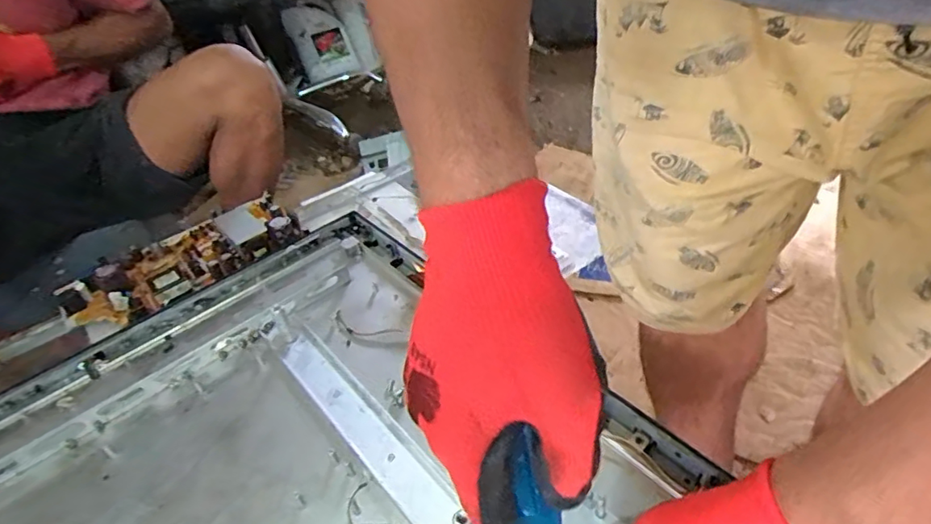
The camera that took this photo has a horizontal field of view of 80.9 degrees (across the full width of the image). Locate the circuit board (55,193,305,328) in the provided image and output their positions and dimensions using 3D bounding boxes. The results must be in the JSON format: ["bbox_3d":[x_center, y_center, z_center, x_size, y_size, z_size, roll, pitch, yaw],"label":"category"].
[{"bbox_3d":[-0.390,-0.011,0.764,0.163,0.033,0.292,27,49,35],"label":"circuit board"}]

